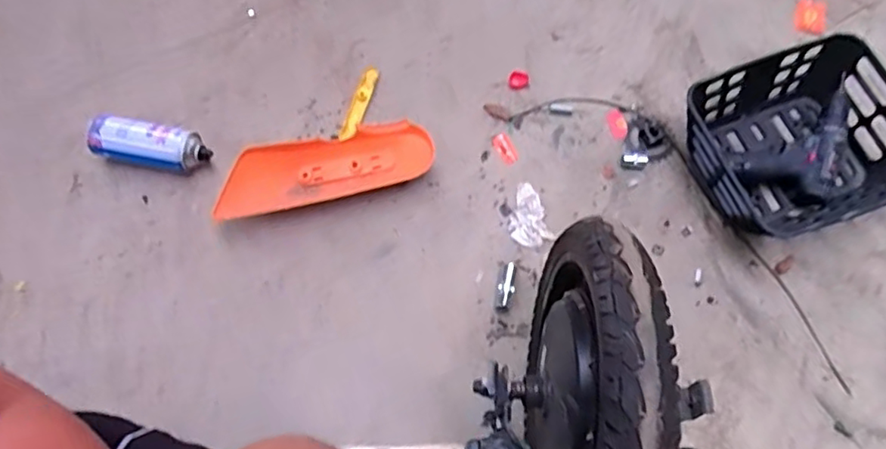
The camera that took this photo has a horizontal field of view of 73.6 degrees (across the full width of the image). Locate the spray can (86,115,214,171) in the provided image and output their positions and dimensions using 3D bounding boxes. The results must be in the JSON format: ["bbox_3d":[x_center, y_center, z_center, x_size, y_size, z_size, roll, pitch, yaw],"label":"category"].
[{"bbox_3d":[-0.439,-0.120,0.886,0.174,0.050,0.059,10,71,3],"label":"spray can"}]

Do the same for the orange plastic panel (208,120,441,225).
[{"bbox_3d":[-0.175,-0.085,0.891,0.323,0.050,0.103,-13,72,-8],"label":"orange plastic panel"}]

